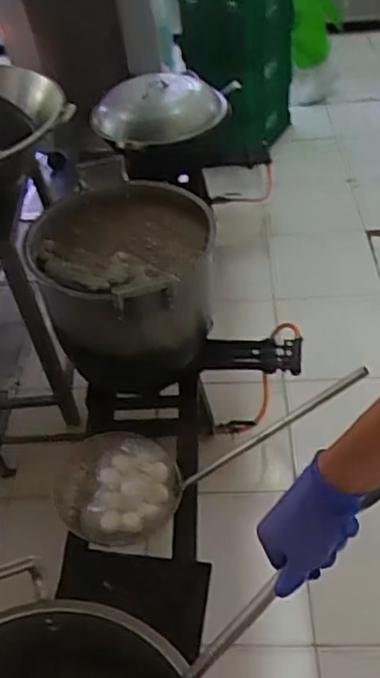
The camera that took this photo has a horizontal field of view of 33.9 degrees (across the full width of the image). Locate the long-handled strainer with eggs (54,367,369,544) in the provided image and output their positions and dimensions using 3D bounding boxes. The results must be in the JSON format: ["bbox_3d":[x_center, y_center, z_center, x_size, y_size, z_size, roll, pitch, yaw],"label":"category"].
[{"bbox_3d":[0.038,0.251,1.300,0.691,0.165,0.260,-22,40,18],"label":"long-handled strainer with eggs"}]

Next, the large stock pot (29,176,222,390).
[{"bbox_3d":[-0.134,-0.101,1.449,0.382,0.360,0.394,6,45,12],"label":"large stock pot"}]

